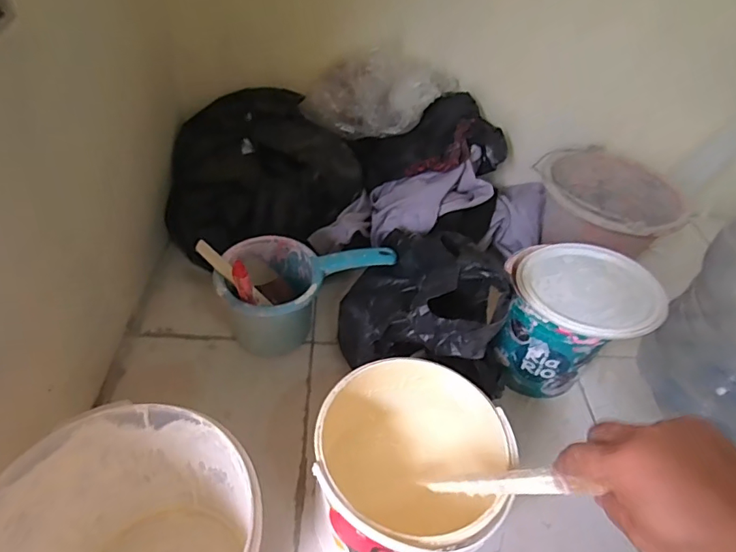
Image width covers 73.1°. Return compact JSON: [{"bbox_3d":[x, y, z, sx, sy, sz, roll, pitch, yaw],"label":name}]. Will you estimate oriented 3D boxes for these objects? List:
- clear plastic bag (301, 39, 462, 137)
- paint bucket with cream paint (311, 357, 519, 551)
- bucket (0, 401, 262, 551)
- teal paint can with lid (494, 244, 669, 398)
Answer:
[{"bbox_3d":[0.022,-0.296,0.817,0.250,0.129,0.120,6,44,-2],"label":"clear plastic bag"},{"bbox_3d":[0.034,0.214,0.516,0.183,0.191,0.175,4,44,-4],"label":"paint bucket with cream paint"},{"bbox_3d":[-0.196,0.250,0.427,0.202,0.183,0.197,4,44,-4],"label":"bucket"},{"bbox_3d":[0.272,0.061,0.691,0.179,0.170,0.161,37,51,27],"label":"teal paint can with lid"}]

